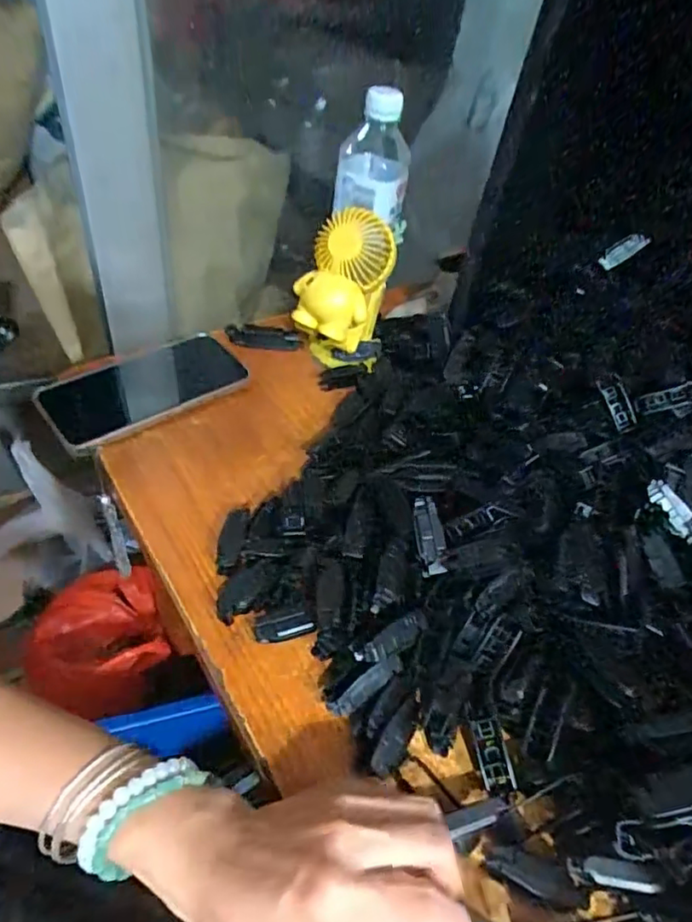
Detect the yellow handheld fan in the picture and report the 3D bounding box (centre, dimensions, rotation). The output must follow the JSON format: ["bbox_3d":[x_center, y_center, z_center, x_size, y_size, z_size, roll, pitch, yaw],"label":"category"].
[{"bbox_3d":[-0.004,-0.144,0.515,0.081,0.142,0.071,8,47,-2],"label":"yellow handheld fan"}]

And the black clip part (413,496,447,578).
[{"bbox_3d":[0.054,0.048,0.365,0.016,0.008,0.051,-2,67,-7],"label":"black clip part"}]

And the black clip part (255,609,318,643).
[{"bbox_3d":[-0.038,0.104,0.354,0.038,0.019,0.011,-3,48,-13],"label":"black clip part"}]

